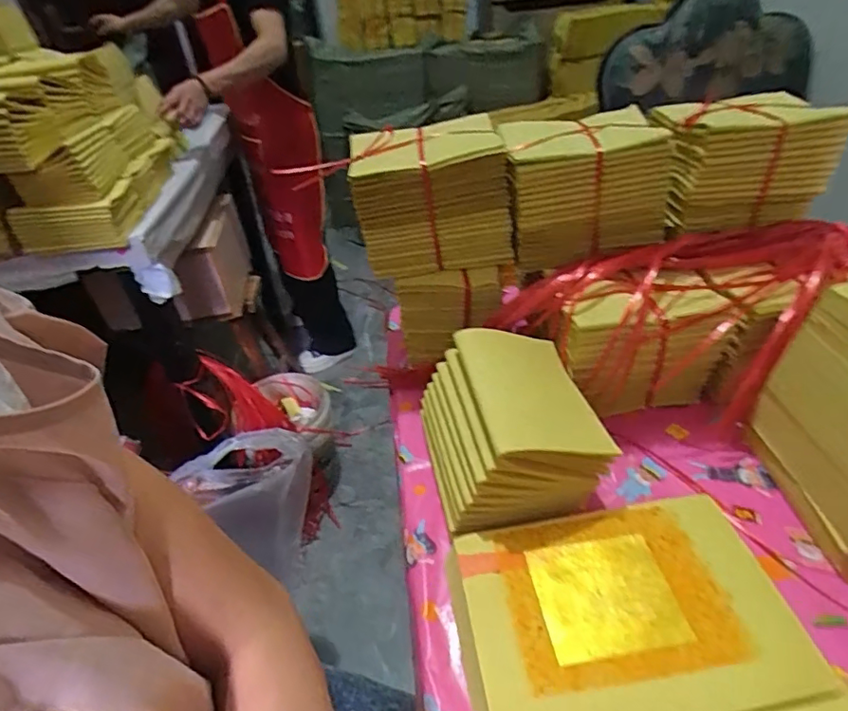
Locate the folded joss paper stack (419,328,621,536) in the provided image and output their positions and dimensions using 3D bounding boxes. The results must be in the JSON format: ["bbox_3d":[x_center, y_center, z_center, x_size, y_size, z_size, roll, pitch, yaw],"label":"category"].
[{"bbox_3d":[0.077,0.061,0.508,0.144,0.094,0.171,-11,38,-6],"label":"folded joss paper stack"}]

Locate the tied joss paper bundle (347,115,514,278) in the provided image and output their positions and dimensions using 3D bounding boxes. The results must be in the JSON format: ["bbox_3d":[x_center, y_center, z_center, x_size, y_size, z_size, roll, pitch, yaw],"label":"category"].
[{"bbox_3d":[0.006,-0.183,0.615,0.166,0.132,0.115,-8,38,-2],"label":"tied joss paper bundle"}]

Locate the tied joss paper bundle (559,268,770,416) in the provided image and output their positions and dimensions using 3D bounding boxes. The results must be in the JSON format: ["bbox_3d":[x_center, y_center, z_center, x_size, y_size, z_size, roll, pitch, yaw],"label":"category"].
[{"bbox_3d":[0.250,-0.013,0.568,0.212,0.129,0.083,-12,39,-7],"label":"tied joss paper bundle"}]

